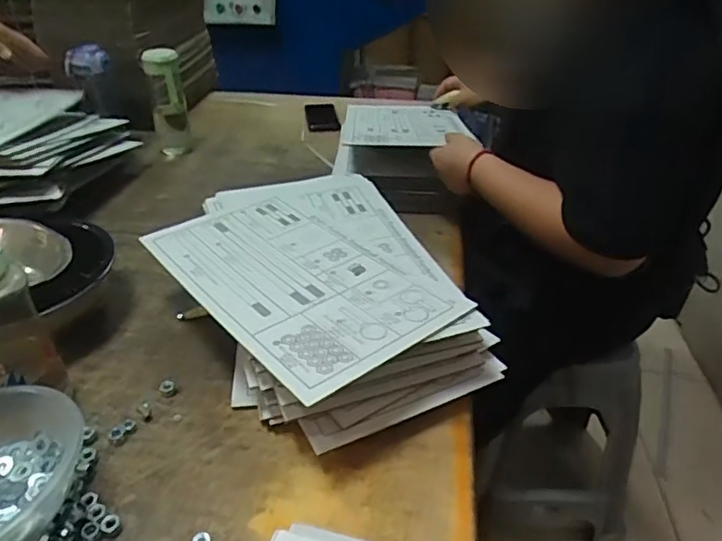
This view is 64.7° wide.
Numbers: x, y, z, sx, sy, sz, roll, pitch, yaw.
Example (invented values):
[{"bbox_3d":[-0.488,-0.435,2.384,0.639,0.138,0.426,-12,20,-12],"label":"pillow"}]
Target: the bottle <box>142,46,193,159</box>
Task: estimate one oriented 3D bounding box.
[{"bbox_3d":[-0.391,-0.337,1.165,0.072,0.205,0.056,-12,36,-19],"label":"bottle"}]

